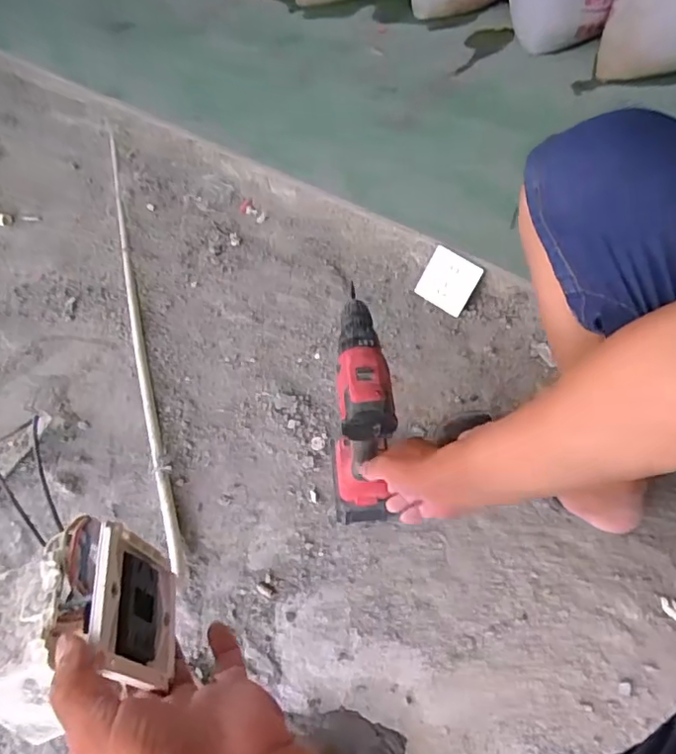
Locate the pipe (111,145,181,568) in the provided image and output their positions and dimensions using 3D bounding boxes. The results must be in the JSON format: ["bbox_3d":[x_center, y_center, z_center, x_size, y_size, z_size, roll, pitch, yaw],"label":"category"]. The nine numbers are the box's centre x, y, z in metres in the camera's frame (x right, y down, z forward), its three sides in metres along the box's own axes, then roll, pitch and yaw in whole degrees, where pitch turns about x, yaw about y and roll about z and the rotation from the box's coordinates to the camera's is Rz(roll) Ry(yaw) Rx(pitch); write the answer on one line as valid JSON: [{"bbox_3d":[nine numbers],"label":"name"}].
[{"bbox_3d":[-0.342,-0.129,0.955,0.024,0.026,0.945,-17,57,-6],"label":"pipe"}]

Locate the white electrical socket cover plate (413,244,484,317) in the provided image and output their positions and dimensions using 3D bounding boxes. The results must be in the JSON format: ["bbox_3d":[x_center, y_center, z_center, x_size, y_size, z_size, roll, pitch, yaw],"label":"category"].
[{"bbox_3d":[0.178,-0.155,0.914,0.086,0.086,0.009,35,24,21],"label":"white electrical socket cover plate"}]

